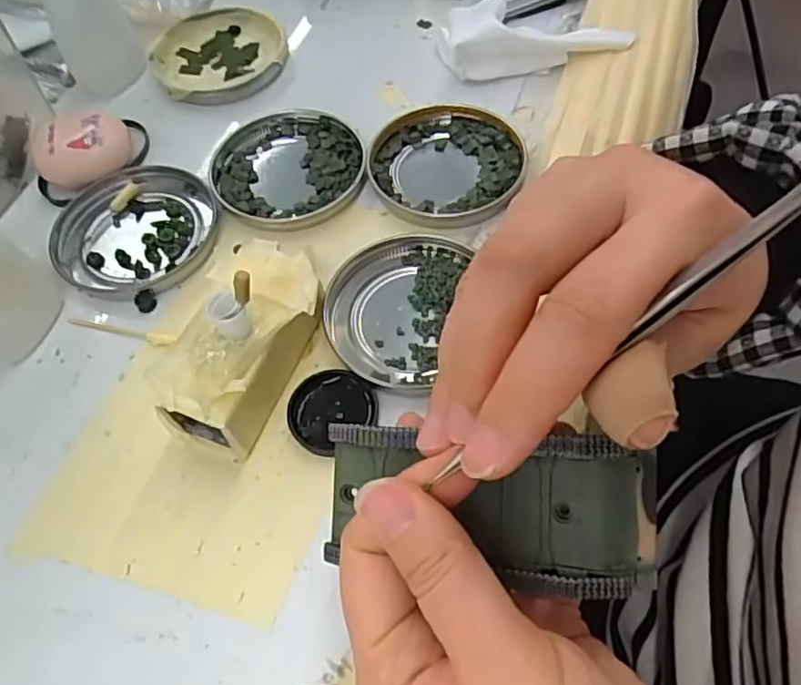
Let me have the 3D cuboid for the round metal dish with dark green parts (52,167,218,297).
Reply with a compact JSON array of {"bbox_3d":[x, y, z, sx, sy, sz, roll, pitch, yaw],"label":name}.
[{"bbox_3d":[-0.131,-0.056,0.312,0.077,0.009,0.075,-2,59,4],"label":"round metal dish with dark green parts"}]

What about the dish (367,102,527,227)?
[{"bbox_3d":[0.024,-0.093,0.322,0.077,0.008,0.080,-2,59,4],"label":"dish"}]

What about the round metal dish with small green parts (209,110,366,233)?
[{"bbox_3d":[-0.059,-0.092,0.329,0.076,0.007,0.079,-2,59,4],"label":"round metal dish with small green parts"}]

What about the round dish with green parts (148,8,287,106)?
[{"bbox_3d":[-0.109,-0.174,0.379,0.077,0.010,0.074,-2,59,4],"label":"round dish with green parts"}]

